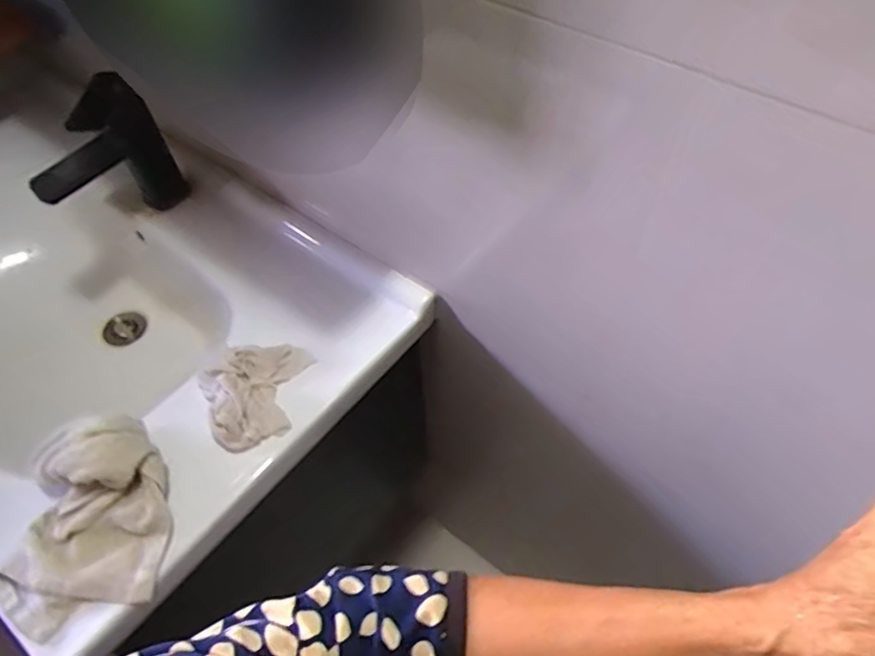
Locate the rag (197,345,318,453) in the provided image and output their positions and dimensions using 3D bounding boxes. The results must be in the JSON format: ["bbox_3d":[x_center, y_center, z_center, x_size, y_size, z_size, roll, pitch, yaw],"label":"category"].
[{"bbox_3d":[-0.178,0.060,0.609,0.109,0.036,0.102,-24,56,-13],"label":"rag"}]

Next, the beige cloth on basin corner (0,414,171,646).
[{"bbox_3d":[-0.305,0.167,0.521,0.127,0.067,0.166,2,54,5],"label":"beige cloth on basin corner"}]

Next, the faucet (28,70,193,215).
[{"bbox_3d":[-0.399,-0.199,0.728,0.158,0.161,0.072,-38,61,-22],"label":"faucet"}]

